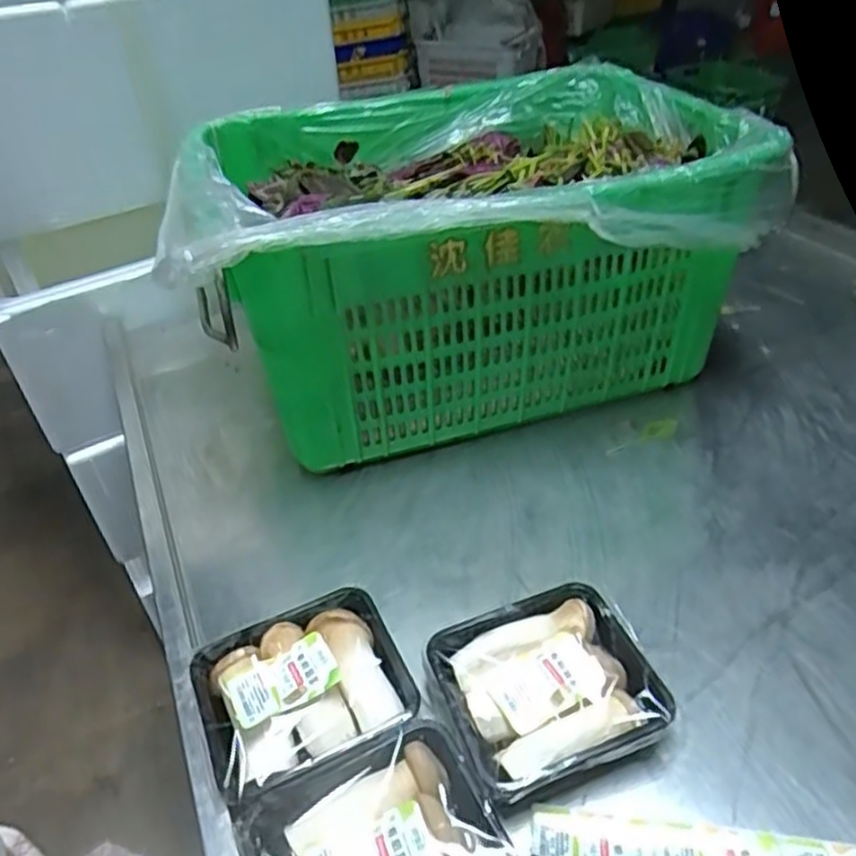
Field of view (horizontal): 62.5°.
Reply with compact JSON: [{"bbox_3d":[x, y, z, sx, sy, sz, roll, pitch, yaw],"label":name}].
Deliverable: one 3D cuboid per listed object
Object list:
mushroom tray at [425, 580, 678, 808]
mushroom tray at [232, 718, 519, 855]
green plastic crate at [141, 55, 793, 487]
[{"bbox_3d":[0.092,0.206,0.561,0.161,0.047,0.152,-14,39,-16],"label":"mushroom tray"},{"bbox_3d":[-0.033,0.280,0.458,0.152,0.042,0.136,-17,40,-20],"label":"mushroom tray"},{"bbox_3d":[0.039,-0.214,0.897,0.608,0.315,0.467,-12,39,-13],"label":"green plastic crate"}]

